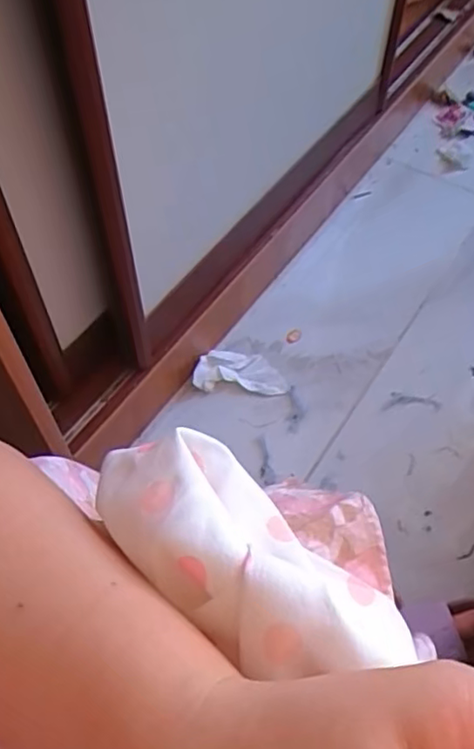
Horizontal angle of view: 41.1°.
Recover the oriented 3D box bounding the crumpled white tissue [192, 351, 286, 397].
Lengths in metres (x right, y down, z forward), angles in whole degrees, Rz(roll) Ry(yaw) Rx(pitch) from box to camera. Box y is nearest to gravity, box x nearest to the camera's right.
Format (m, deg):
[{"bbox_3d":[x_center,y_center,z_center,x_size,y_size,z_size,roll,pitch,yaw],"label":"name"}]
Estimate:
[{"bbox_3d":[0.006,-0.004,0.803,0.115,0.014,0.061,7,56,4],"label":"crumpled white tissue"}]

